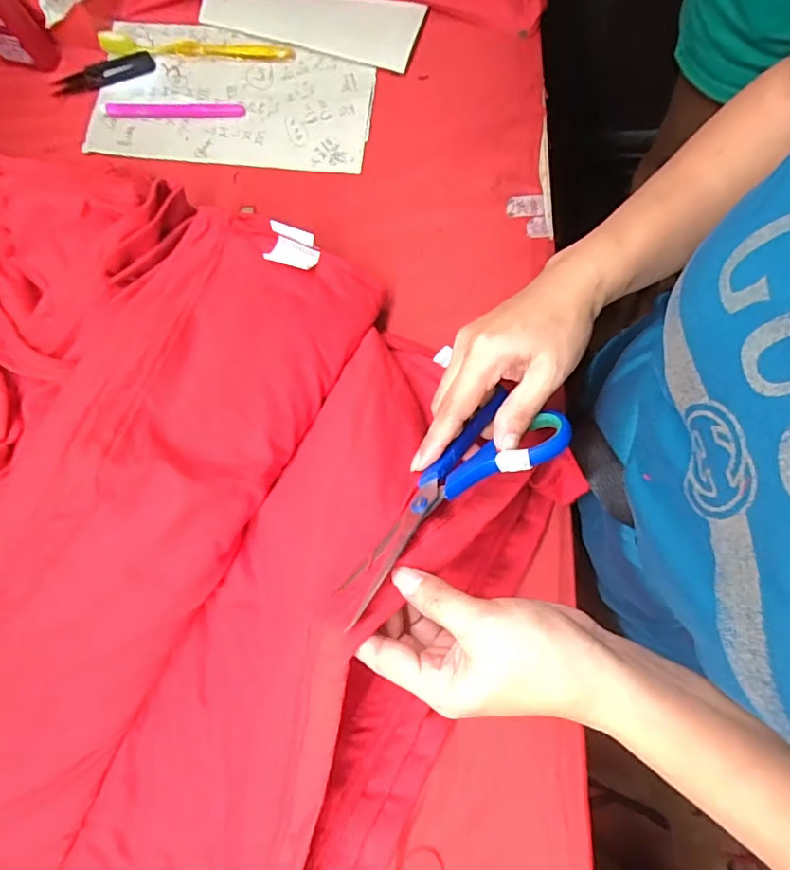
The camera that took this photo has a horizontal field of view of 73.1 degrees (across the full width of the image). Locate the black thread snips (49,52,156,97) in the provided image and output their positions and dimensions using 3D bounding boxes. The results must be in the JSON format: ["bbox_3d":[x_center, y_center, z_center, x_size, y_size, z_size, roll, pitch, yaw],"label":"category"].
[{"bbox_3d":[-0.266,-0.328,0.486,0.094,0.007,0.018,-15,114,3],"label":"black thread snips"}]

